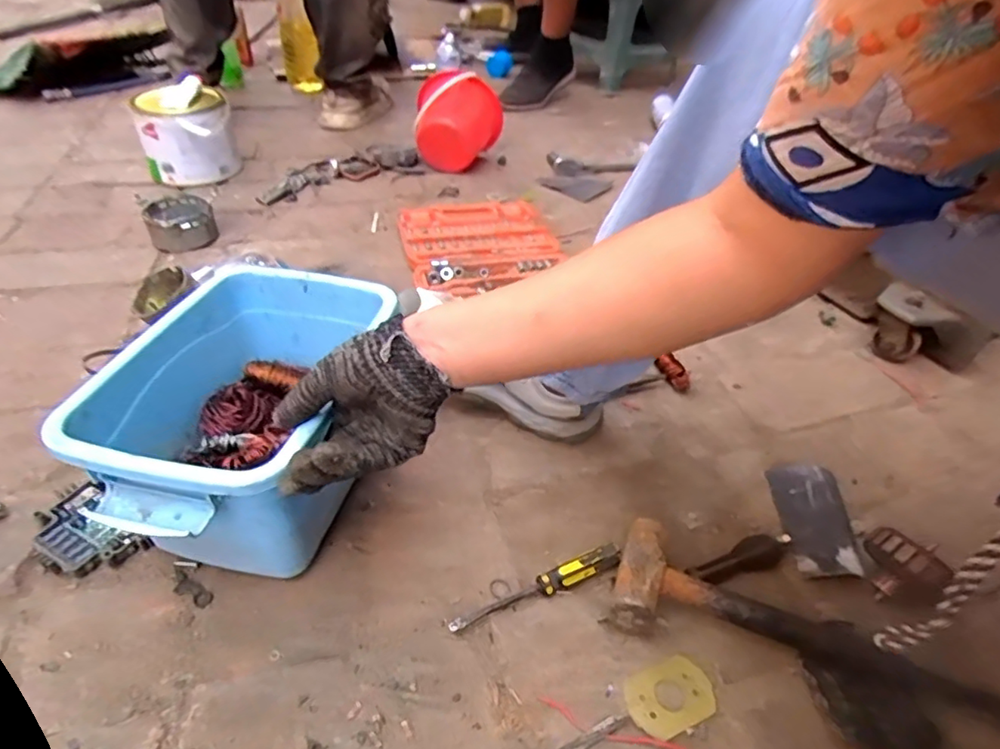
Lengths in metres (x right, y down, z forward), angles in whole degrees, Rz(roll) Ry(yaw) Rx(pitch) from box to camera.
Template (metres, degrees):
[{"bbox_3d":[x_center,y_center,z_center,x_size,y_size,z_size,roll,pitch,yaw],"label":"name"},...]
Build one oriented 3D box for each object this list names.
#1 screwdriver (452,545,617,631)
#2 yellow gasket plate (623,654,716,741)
[{"bbox_3d":[0.034,0.189,0.514,0.164,0.020,0.020,-15,43,-25],"label":"screwdriver"},{"bbox_3d":[0.135,0.254,0.462,0.073,0.006,0.049,-12,42,-22],"label":"yellow gasket plate"}]

